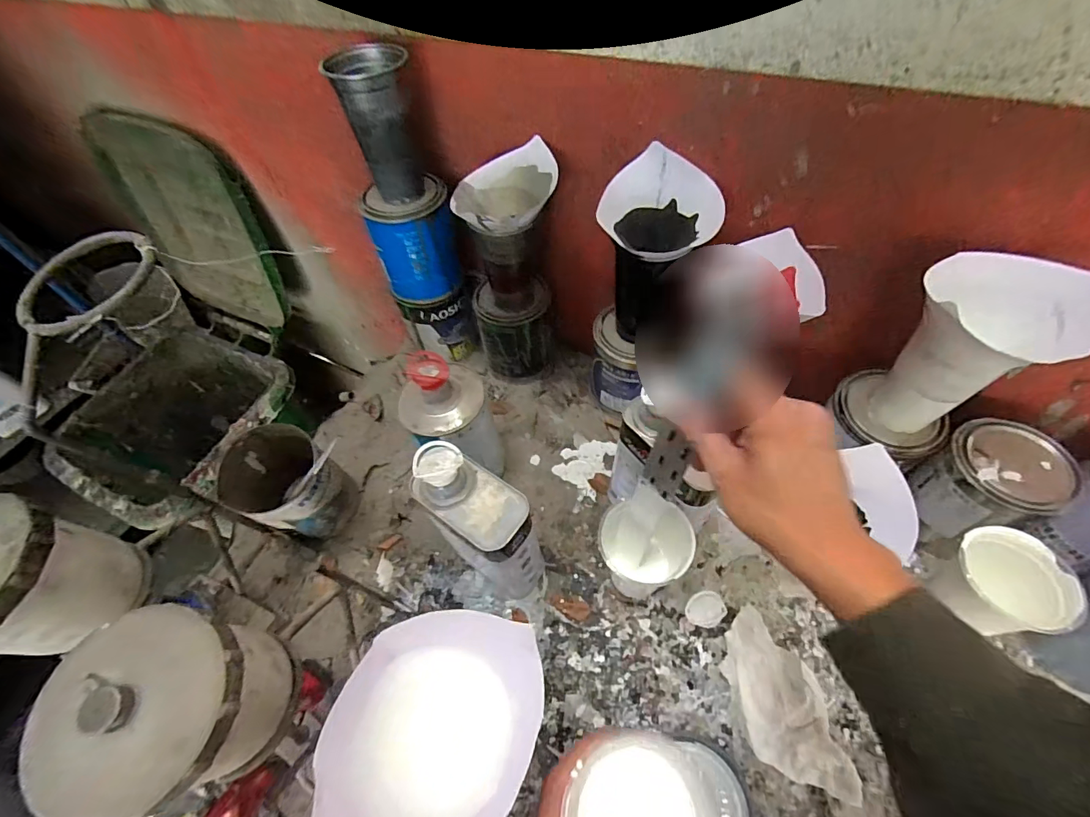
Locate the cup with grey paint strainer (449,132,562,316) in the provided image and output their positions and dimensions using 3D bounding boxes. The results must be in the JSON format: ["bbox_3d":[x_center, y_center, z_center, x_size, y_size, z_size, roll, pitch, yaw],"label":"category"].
[{"bbox_3d":[-0.039,-0.196,0.551,0.107,0.171,0.098,-2,57,3],"label":"cup with grey paint strainer"}]

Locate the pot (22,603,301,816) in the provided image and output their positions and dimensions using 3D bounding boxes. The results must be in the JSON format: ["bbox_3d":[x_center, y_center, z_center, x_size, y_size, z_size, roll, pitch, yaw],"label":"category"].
[{"bbox_3d":[-0.217,0.181,0.282,0.092,0.123,0.095,-2,57,3],"label":"pot"}]

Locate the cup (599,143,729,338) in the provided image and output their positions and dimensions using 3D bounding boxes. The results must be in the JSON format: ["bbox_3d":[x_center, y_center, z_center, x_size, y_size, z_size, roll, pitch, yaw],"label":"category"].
[{"bbox_3d":[0.119,-0.165,0.511,0.104,0.176,0.100,34,65,23],"label":"cup"}]

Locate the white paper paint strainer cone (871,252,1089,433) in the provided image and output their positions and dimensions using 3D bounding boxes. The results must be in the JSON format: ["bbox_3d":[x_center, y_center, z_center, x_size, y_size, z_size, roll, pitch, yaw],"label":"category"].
[{"bbox_3d":[0.372,-0.040,0.419,0.112,0.170,0.081,21,61,17],"label":"white paper paint strainer cone"}]

